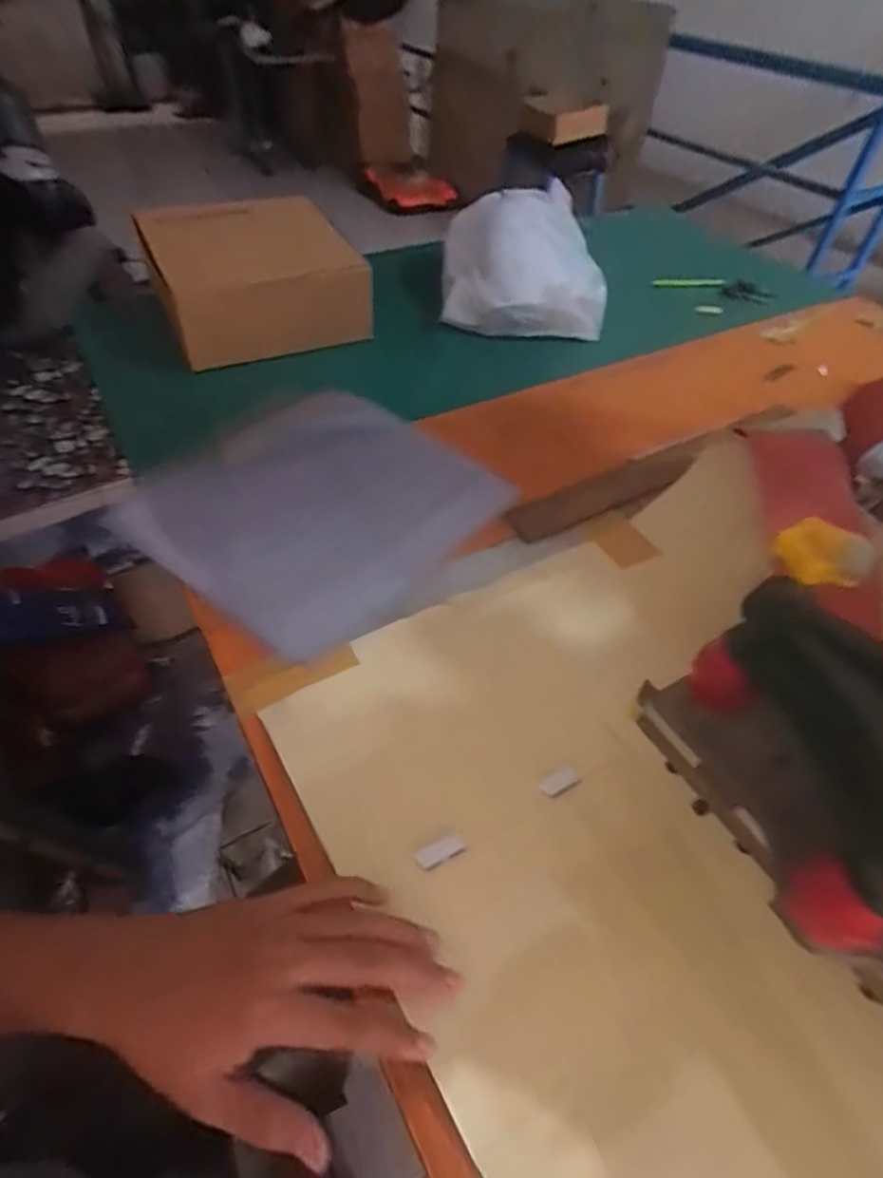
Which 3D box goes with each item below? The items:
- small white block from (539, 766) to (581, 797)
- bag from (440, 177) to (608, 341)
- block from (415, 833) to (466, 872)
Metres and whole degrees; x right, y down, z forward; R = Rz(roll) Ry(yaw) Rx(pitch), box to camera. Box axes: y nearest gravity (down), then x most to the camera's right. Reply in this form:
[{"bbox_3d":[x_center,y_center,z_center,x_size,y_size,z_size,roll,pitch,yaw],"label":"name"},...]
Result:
[{"bbox_3d":[0.084,0.137,0.435,0.030,0.004,0.014,-21,53,-20],"label":"small white block"},{"bbox_3d":[0.116,-0.484,0.903,0.227,0.129,0.217,1,49,-3],"label":"bag"},{"bbox_3d":[0.000,0.168,0.392,0.032,0.004,0.014,-19,53,-19],"label":"block"}]

